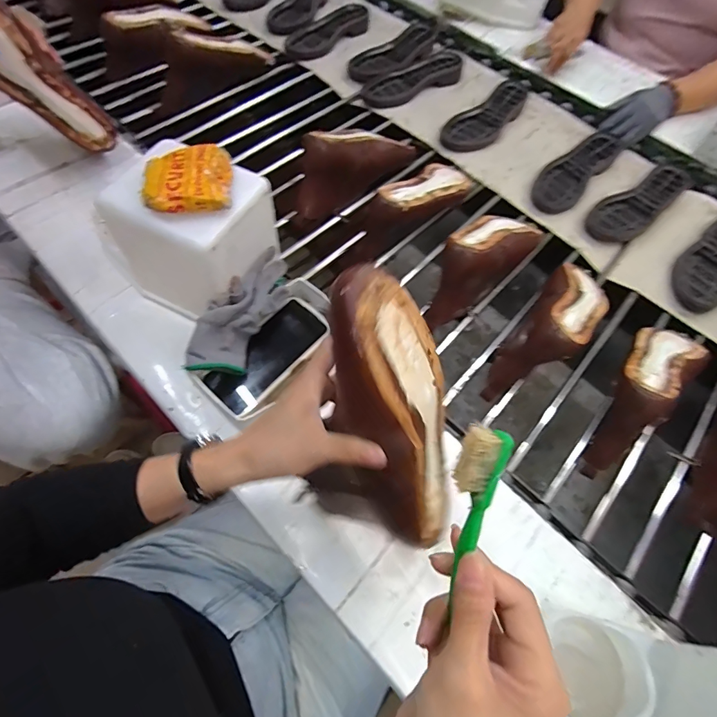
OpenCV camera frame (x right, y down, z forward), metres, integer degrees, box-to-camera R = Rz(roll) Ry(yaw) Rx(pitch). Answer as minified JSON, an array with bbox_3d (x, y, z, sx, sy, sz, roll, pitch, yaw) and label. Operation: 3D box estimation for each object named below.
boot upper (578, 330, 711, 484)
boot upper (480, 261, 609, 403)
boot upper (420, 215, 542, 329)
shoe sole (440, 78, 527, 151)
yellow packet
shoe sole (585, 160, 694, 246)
[{"bbox_3d":[0.390,0.026,0.564,0.279,0.128,0.090,-36,71,-22],"label":"boot upper"},{"bbox_3d":[0.283,-0.052,0.599,0.085,0.125,0.272,37,65,14],"label":"boot upper"},{"bbox_3d":[0.182,-0.150,0.640,0.081,0.114,0.234,41,66,16],"label":"boot upper"},{"bbox_3d":[0.279,-0.518,0.891,0.095,0.029,0.283,42,66,16],"label":"shoe sole"},{"bbox_3d":[-0.178,-0.189,0.442,0.084,0.020,0.082,-7,63,-9],"label":"yellow packet"},{"bbox_3d":[0.539,-0.301,0.796,0.265,0.020,0.088,-34,70,-21],"label":"shoe sole"}]

